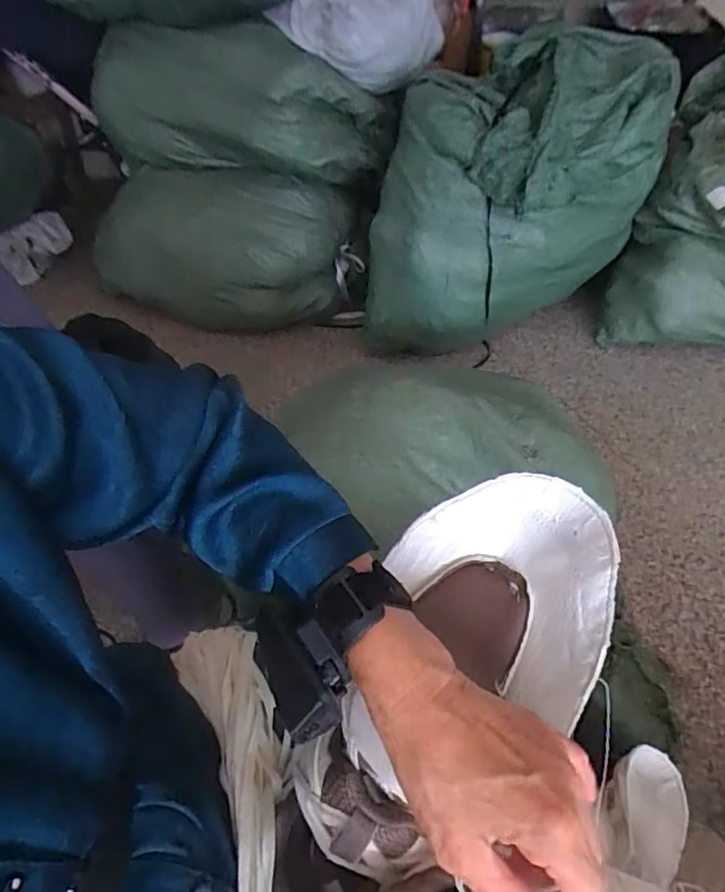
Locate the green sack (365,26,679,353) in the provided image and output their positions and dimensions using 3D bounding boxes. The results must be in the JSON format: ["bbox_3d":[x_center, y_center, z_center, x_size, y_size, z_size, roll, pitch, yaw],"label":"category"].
[{"bbox_3d":[0.345,-0.610,1.382,0.625,0.556,0.452,2,47,7],"label":"green sack"}]

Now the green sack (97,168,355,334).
[{"bbox_3d":[-0.467,-0.589,1.682,0.821,0.303,0.355,8,48,13],"label":"green sack"}]

